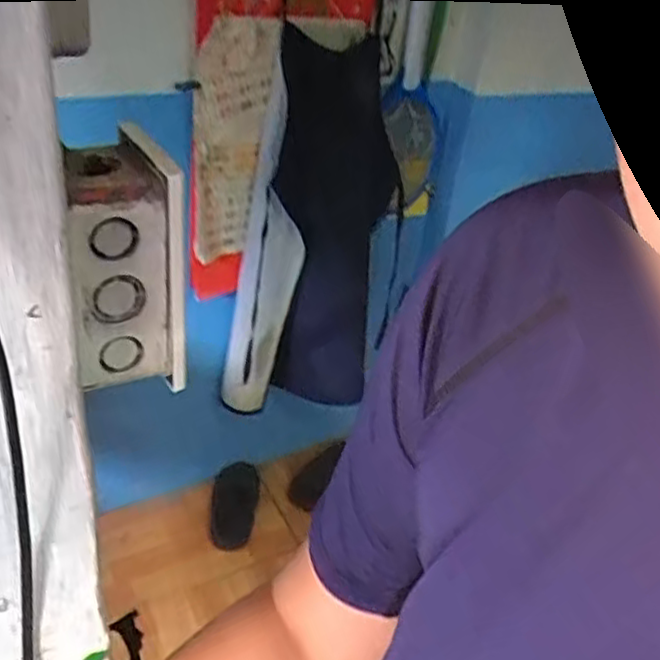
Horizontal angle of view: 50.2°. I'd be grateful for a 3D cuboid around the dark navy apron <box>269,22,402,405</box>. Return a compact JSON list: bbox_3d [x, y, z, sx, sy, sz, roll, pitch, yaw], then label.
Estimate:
[{"bbox_3d":[-0.002,-0.186,1.543,0.317,0.829,0.036,-5,25,-32],"label":"dark navy apron"}]

